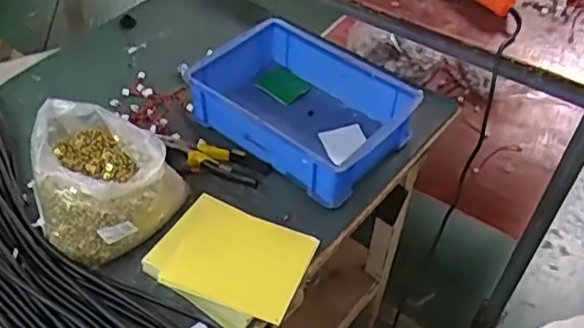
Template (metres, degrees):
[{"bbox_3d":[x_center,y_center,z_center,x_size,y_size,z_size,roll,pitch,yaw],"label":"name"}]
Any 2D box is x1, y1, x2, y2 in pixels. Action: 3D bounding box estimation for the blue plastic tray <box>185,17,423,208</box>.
[{"bbox_3d":[0.013,-0.095,0.919,0.306,0.091,0.230,31,53,25],"label":"blue plastic tray"}]

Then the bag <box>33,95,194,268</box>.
[{"bbox_3d":[-0.225,0.030,0.744,0.159,0.148,0.144,6,46,3],"label":"bag"}]

